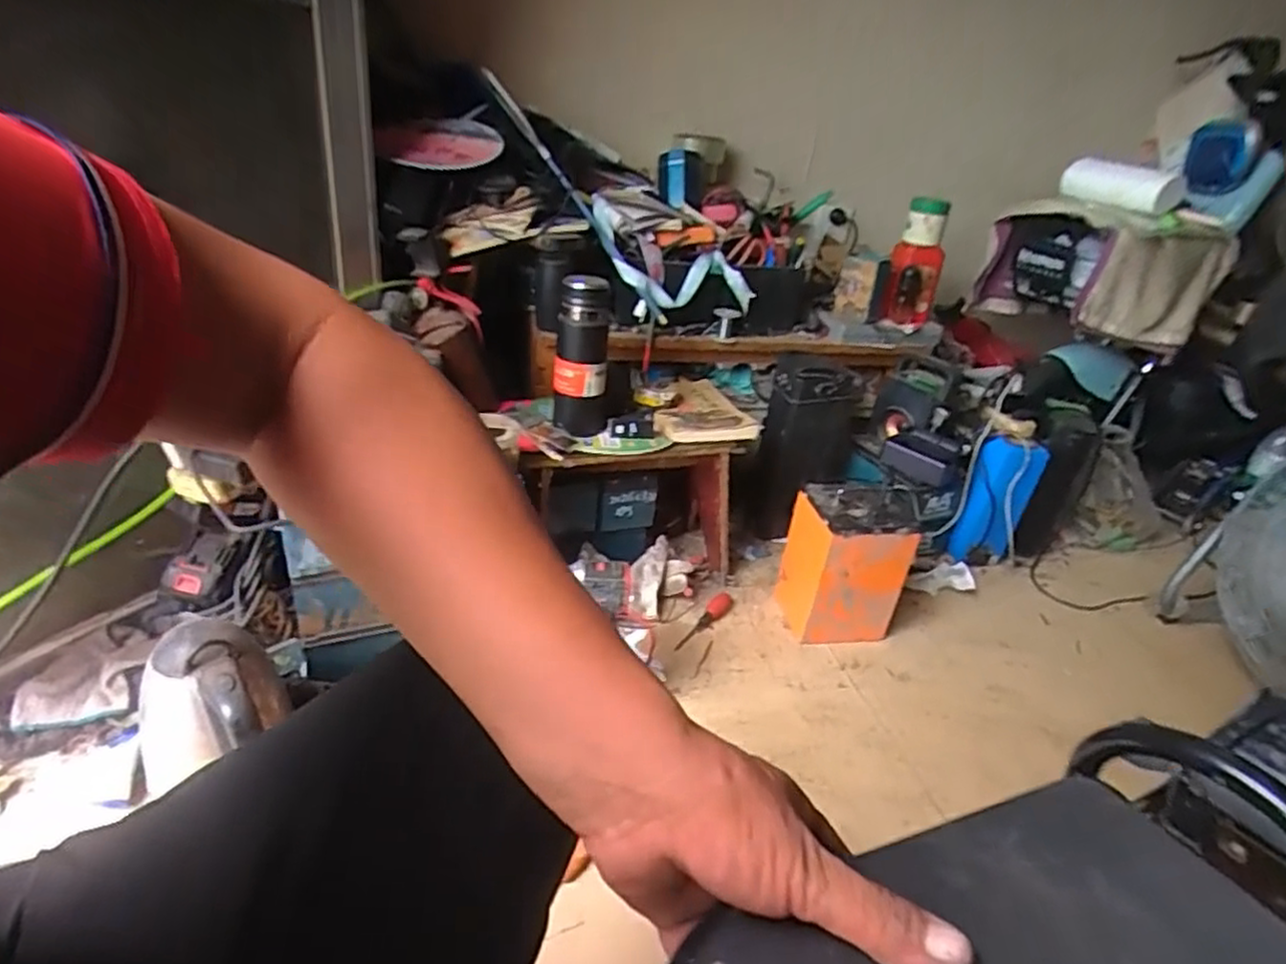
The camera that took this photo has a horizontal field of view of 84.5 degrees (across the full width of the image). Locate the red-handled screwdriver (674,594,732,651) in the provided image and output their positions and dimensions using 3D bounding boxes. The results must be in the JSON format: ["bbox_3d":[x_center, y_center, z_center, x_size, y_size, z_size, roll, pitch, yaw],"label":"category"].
[{"bbox_3d":[0.111,0.233,1.203,0.029,0.022,0.169,23,34,25],"label":"red-handled screwdriver"}]

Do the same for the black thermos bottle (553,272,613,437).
[{"bbox_3d":[-0.094,-0.190,1.084,0.086,0.233,0.071,3,29,-6],"label":"black thermos bottle"}]

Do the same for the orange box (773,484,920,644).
[{"bbox_3d":[0.338,0.133,1.194,0.167,0.255,0.126,0,31,-12],"label":"orange box"}]

